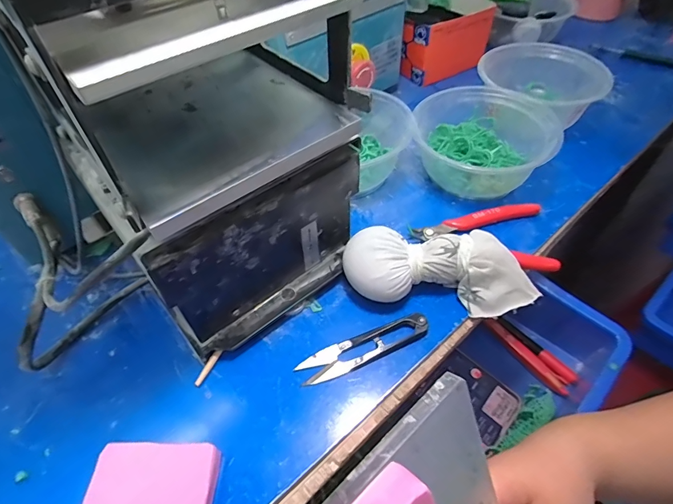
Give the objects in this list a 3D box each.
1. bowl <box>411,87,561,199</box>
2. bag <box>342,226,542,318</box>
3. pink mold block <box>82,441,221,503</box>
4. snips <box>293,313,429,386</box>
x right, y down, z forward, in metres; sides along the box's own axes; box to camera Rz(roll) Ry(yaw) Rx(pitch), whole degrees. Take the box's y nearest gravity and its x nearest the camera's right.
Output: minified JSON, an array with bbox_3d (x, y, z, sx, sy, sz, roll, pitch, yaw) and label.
[{"bbox_3d":[0.146,-0.109,0.407,0.133,0.061,0.119,24,56,19],"label":"bowl"},{"bbox_3d":[0.082,0.015,0.318,0.147,0.046,0.053,0,51,2],"label":"bag"},{"bbox_3d":[-0.109,0.142,0.242,0.071,0.019,0.047,0,51,2],"label":"pink mold block"},{"bbox_3d":[0.022,0.071,0.300,0.101,0.009,0.024,-20,53,-14],"label":"snips"}]

